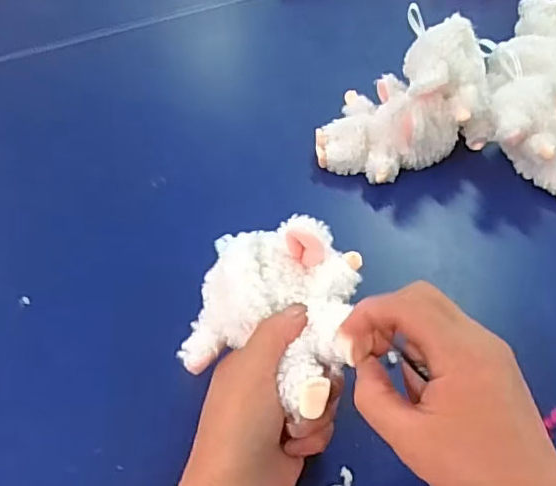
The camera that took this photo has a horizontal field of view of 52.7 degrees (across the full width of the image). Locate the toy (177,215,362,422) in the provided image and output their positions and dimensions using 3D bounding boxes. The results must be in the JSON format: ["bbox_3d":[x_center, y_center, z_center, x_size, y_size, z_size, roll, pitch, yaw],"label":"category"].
[{"bbox_3d":[-0.002,0.037,0.337,0.105,0.052,0.098,-2,47,2],"label":"toy"}]

